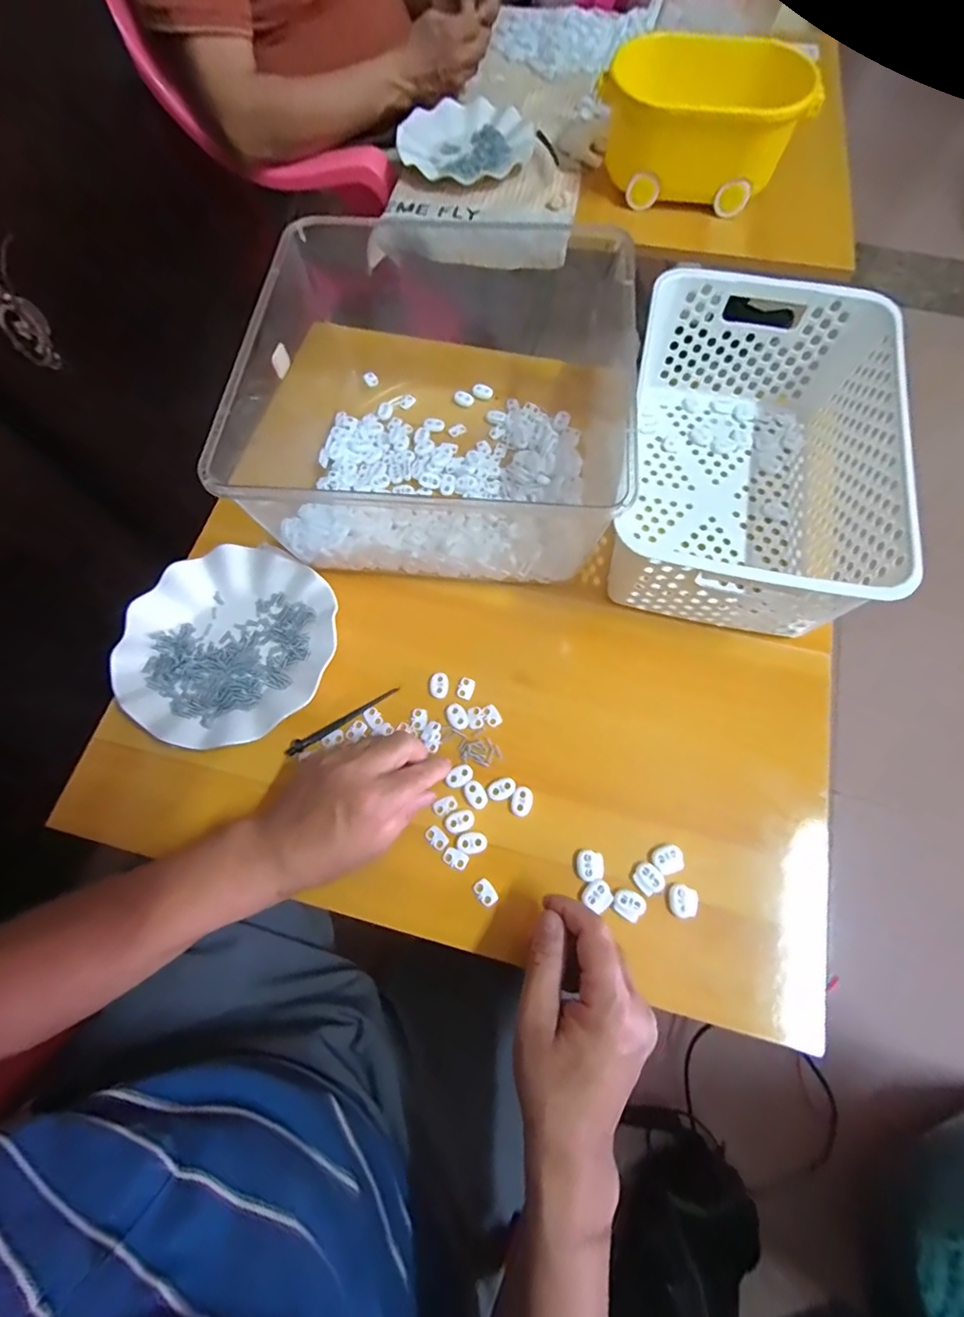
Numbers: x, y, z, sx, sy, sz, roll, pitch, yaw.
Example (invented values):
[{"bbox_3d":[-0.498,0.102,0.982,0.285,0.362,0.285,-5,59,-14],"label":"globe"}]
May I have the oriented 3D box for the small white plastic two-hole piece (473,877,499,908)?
[{"bbox_3d":[0.003,0.176,0.384,0.014,0.004,0.020,-39,73,-13],"label":"small white plastic two-hole piece"}]

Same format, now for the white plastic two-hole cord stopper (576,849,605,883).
[{"bbox_3d":[0.082,0.156,0.385,0.020,0.004,0.022,2,69,2],"label":"white plastic two-hole cord stopper"}]

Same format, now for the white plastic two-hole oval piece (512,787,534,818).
[{"bbox_3d":[0.032,0.114,0.405,0.016,0.004,0.023,18,70,8],"label":"white plastic two-hole oval piece"}]

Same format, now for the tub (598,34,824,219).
[{"bbox_3d":[0.263,-0.637,0.619,0.231,0.116,0.106,8,69,4],"label":"tub"}]

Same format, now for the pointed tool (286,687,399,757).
[{"bbox_3d":[-0.118,0.052,0.434,0.102,0.008,0.009,-31,72,-11],"label":"pointed tool"}]

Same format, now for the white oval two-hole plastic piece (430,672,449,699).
[{"bbox_3d":[-0.037,0.023,0.440,0.016,0.004,0.023,0,69,1],"label":"white oval two-hole plastic piece"}]

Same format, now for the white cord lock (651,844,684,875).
[{"bbox_3d":[0.141,0.152,0.386,0.022,0.005,0.019,-19,70,-7],"label":"white cord lock"}]

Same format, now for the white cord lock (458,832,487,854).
[{"bbox_3d":[-0.008,0.142,0.394,0.022,0.004,0.014,-12,69,-4],"label":"white cord lock"}]

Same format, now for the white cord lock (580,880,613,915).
[{"bbox_3d":[0.086,0.175,0.378,0.021,0.004,0.019,-41,74,-14],"label":"white cord lock"}]

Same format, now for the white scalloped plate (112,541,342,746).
[{"bbox_3d":[-0.220,-0.014,0.448,0.176,0.019,0.179,0,69,1],"label":"white scalloped plate"}]

